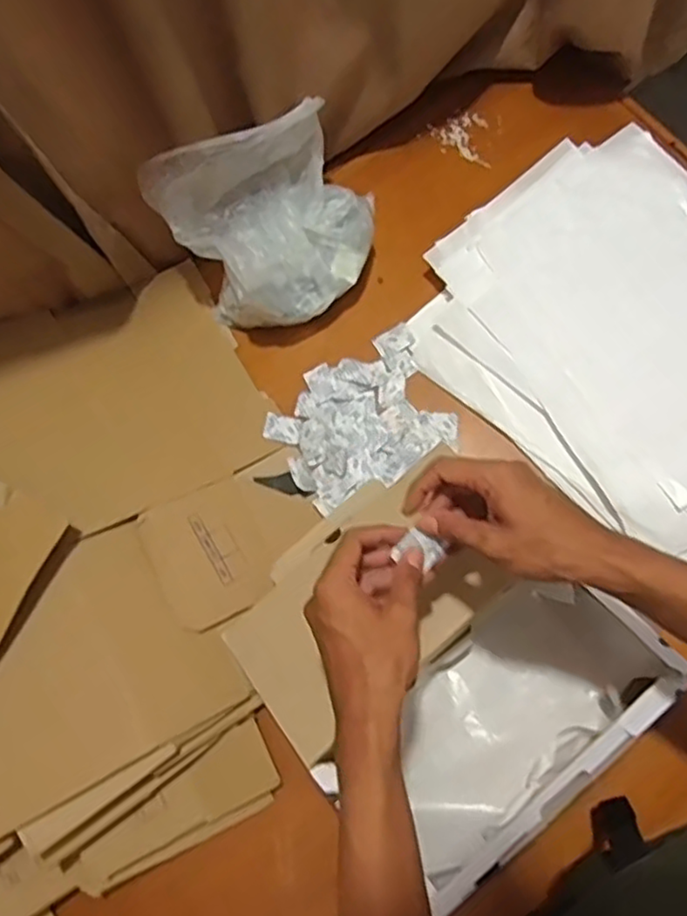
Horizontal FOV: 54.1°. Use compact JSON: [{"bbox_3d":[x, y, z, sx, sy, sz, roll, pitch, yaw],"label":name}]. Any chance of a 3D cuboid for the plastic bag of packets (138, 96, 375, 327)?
[{"bbox_3d":[-0.071,-0.243,0.692,0.201,0.147,0.165,-28,75,-4],"label":"plastic bag of packets"}]

